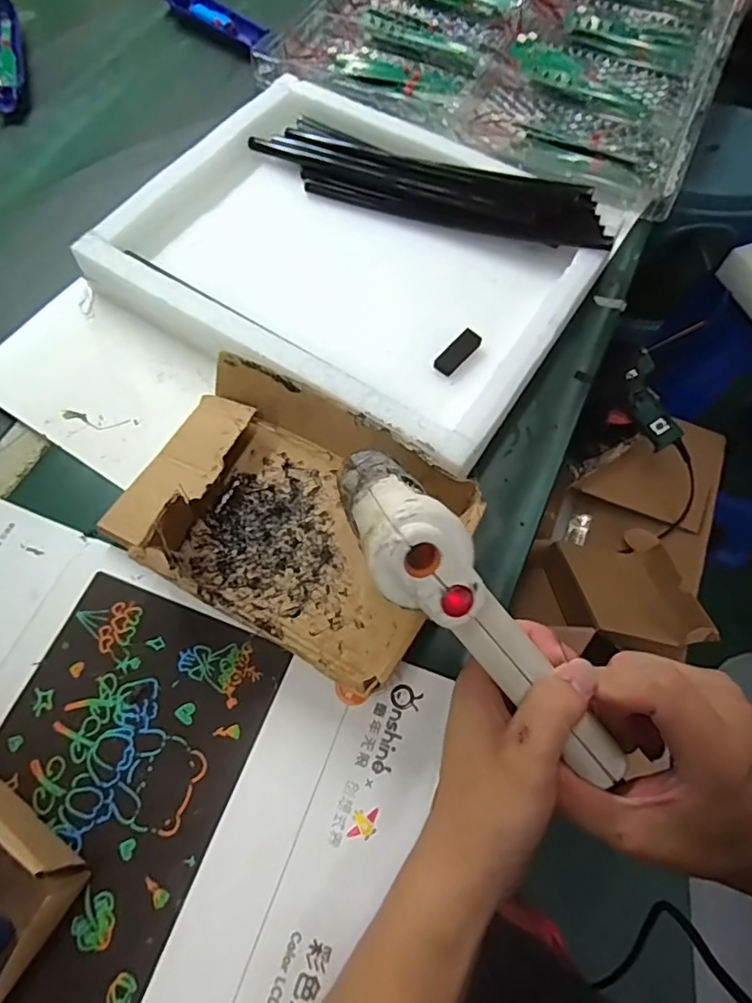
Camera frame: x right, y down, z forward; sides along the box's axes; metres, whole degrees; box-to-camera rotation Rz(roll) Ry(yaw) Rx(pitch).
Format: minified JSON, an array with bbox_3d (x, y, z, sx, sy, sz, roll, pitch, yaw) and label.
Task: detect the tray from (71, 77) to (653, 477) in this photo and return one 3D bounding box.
[{"bbox_3d":[0.004,-0.226,0.477,0.352,0.039,0.336,30,68,10],"label":"tray"}]

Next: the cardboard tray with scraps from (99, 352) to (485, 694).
[{"bbox_3d":[-0.058,0.004,0.368,0.213,0.053,0.156,28,68,10],"label":"cardboard tray with scraps"}]

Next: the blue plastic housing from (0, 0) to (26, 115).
[{"bbox_3d":[-0.388,-0.462,0.588,0.033,0.027,0.171,-13,67,-8],"label":"blue plastic housing"}]

